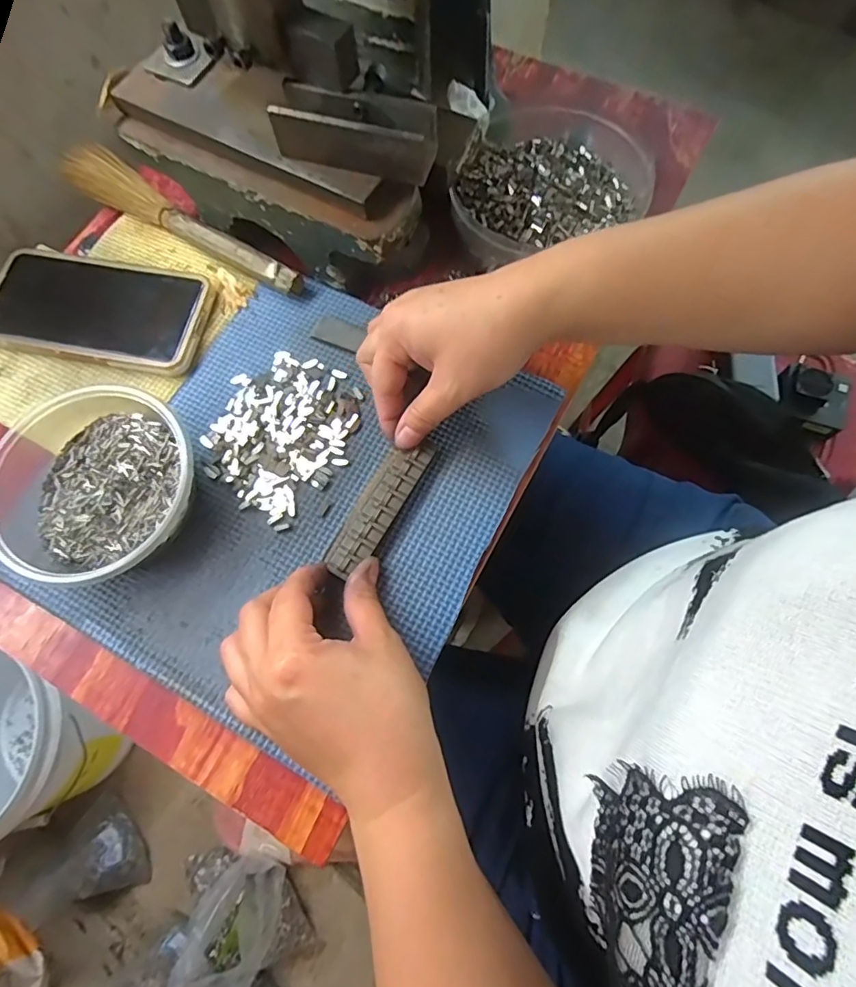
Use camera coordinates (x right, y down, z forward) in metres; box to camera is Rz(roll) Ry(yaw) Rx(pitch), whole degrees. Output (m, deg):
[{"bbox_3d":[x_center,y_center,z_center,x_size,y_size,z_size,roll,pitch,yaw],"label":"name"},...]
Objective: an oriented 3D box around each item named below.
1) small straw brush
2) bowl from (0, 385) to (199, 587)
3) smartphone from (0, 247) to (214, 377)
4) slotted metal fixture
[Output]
[{"bbox_3d":[-0.185,-0.203,0.394,0.224,0.020,0.036,34,75,13],"label":"small straw brush"},{"bbox_3d":[-0.194,-0.002,0.310,0.110,0.045,0.109,-1,71,2],"label":"bowl"},{"bbox_3d":[-0.230,-0.128,0.374,0.153,0.013,0.077,10,71,5],"label":"smartphone"},{"bbox_3d":[-0.029,0.006,0.325,0.028,0.011,0.095,31,75,12],"label":"slotted metal fixture"}]

